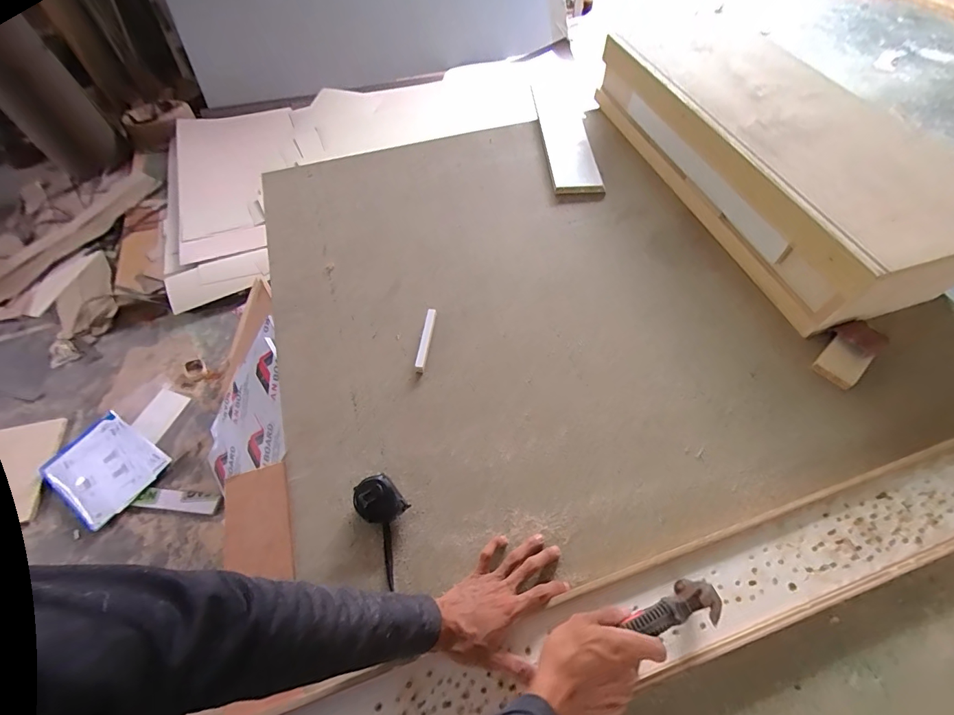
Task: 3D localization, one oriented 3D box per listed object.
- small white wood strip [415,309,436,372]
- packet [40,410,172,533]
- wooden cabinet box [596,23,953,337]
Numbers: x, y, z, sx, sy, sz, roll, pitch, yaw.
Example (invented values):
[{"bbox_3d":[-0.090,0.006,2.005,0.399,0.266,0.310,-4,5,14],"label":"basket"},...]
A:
[{"bbox_3d":[-0.091,-0.033,0.739,0.017,0.013,0.127,6,59,6],"label":"small white wood strip"},{"bbox_3d":[-1.271,0.384,1.422,0.319,0.031,0.285,33,67,9],"label":"packet"},{"bbox_3d":[0.585,-0.428,0.873,0.298,0.182,0.786,-19,60,-9],"label":"wooden cabinet box"}]

